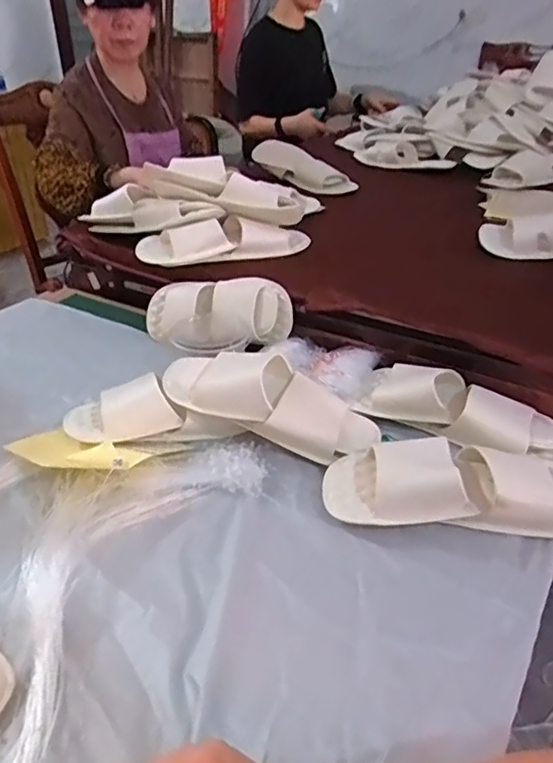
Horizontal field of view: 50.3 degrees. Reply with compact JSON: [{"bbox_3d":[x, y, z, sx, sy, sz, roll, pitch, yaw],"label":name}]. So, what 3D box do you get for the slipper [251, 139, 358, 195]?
[{"bbox_3d":[0.063,-0.514,1.429,0.281,0.079,0.107,31,44,19],"label":"slipper"}]

